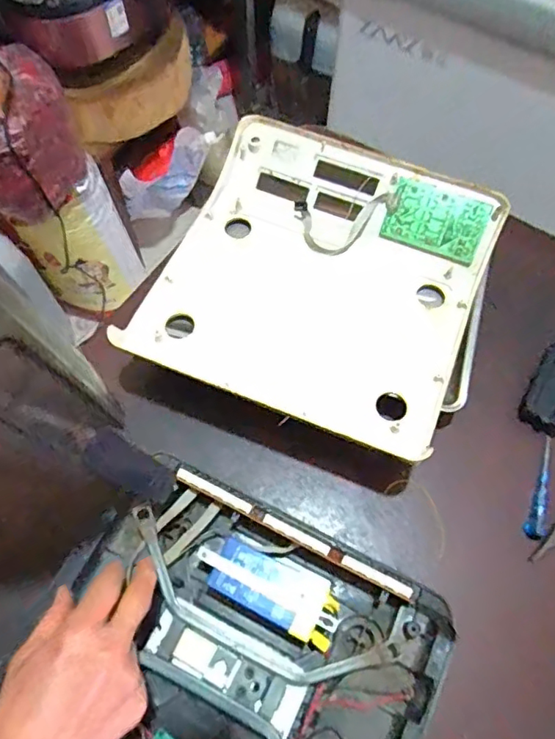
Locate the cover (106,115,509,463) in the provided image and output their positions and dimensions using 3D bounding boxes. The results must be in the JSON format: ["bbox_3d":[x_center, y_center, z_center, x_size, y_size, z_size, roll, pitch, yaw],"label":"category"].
[{"bbox_3d":[0.051,-0.100,0.603,0.341,0.056,0.349,21,66,10],"label":"cover"}]

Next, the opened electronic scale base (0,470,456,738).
[{"bbox_3d":[-0.052,0.278,0.444,0.308,0.050,0.321,25,67,11],"label":"opened electronic scale base"}]

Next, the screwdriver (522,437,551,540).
[{"bbox_3d":[0.277,0.122,0.563,0.017,0.014,0.113,22,66,10],"label":"screwdriver"}]

